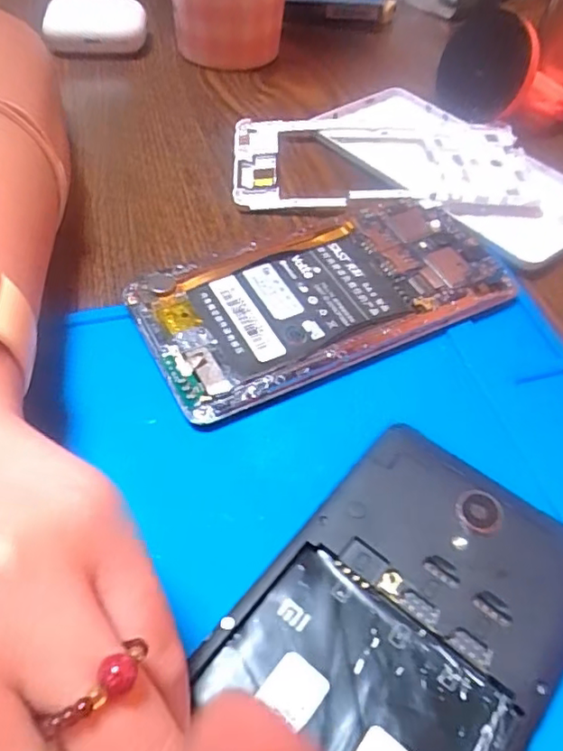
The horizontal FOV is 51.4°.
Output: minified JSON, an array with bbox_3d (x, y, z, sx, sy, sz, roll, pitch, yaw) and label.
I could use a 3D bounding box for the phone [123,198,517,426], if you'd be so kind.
[{"bbox_3d":[0.015,-0.033,0.226,0.137,0.011,0.071,-22,57,-21],"label":"phone"}]

